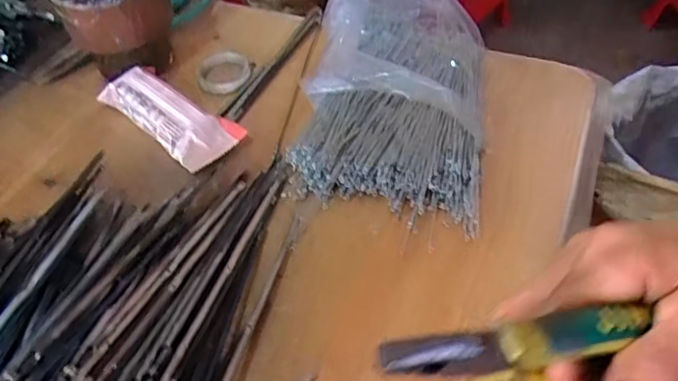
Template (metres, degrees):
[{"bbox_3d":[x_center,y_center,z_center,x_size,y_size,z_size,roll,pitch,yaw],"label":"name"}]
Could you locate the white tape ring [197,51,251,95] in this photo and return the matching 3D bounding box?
[{"bbox_3d":[-0.100,-0.102,0.467,0.043,0.013,0.049,3,48,7],"label":"white tape ring"}]

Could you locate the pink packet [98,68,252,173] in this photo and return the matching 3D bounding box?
[{"bbox_3d":[-0.132,-0.061,0.421,0.120,0.028,0.050,31,57,28],"label":"pink packet"}]

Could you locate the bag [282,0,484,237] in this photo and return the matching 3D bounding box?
[{"bbox_3d":[0.043,-0.089,0.405,0.133,0.067,0.225,6,49,10],"label":"bag"}]

